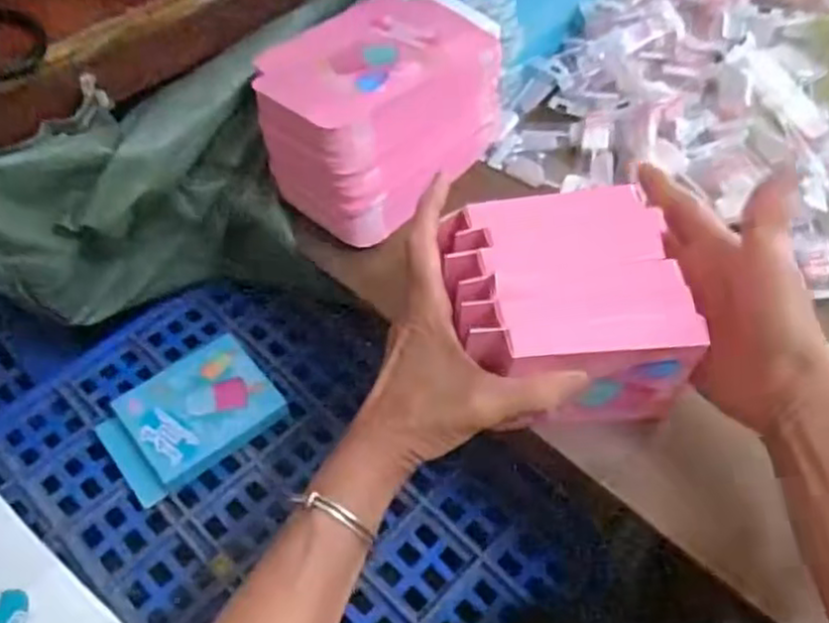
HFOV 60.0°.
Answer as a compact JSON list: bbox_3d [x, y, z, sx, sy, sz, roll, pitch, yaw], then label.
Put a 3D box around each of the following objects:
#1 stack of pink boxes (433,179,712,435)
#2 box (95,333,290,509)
[{"bbox_3d":[0.080,-0.003,0.407,0.117,0.062,0.122,-4,54,-5],"label":"stack of pink boxes"},{"bbox_3d":[-0.168,0.075,0.536,0.119,0.026,0.088,-32,61,-23],"label":"box"}]

